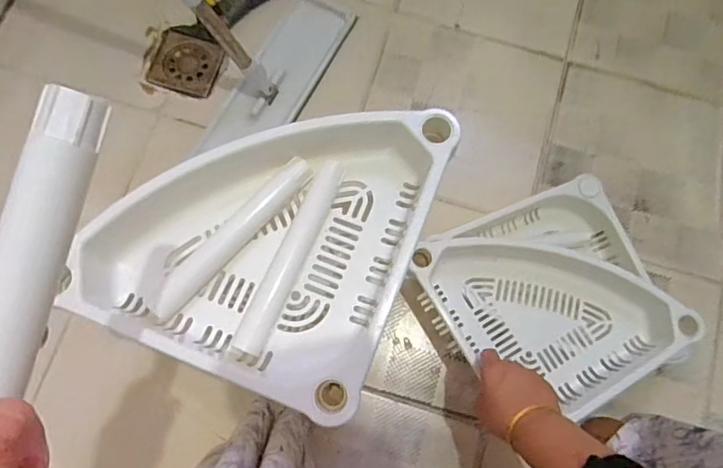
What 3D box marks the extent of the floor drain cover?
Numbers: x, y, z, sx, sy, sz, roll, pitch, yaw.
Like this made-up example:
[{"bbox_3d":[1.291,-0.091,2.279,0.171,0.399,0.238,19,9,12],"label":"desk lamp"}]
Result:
[{"bbox_3d":[-0.284,-0.278,0.814,0.107,0.005,0.103,15,75,2],"label":"floor drain cover"}]

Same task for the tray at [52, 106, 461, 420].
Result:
[{"bbox_3d":[-0.081,-0.012,0.443,0.250,0.060,0.259,22,74,1],"label":"tray"}]

